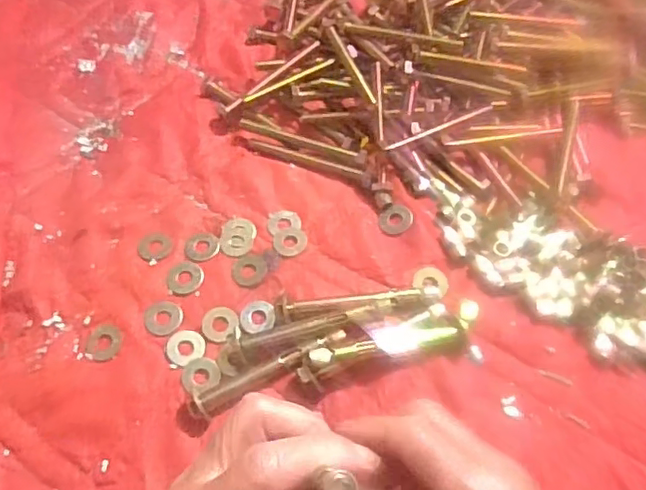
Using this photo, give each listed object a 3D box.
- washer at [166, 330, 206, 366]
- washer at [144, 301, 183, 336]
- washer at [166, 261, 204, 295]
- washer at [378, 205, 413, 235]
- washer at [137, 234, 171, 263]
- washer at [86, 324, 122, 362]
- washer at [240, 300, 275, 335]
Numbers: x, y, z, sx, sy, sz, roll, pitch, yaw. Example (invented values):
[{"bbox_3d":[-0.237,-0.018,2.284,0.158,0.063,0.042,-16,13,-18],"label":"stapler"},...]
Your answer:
[{"bbox_3d":[-0.090,0.066,0.388,0.024,0.004,0.023,-1,57,1],"label":"washer"},{"bbox_3d":[-0.107,0.048,0.399,0.026,0.004,0.024,-1,57,1],"label":"washer"},{"bbox_3d":[-0.096,0.022,0.414,0.024,0.004,0.026,-1,57,1],"label":"washer"},{"bbox_3d":[0.053,-0.019,0.437,0.024,0.004,0.025,-1,57,1],"label":"washer"},{"bbox_3d":[-0.120,0.001,0.426,0.023,0.004,0.022,-1,57,1],"label":"washer"},{"bbox_3d":[-0.145,0.064,0.393,0.023,0.004,0.025,7,58,5],"label":"washer"},{"bbox_3d":[-0.043,0.047,0.397,0.023,0.004,0.024,-2,57,0],"label":"washer"}]

